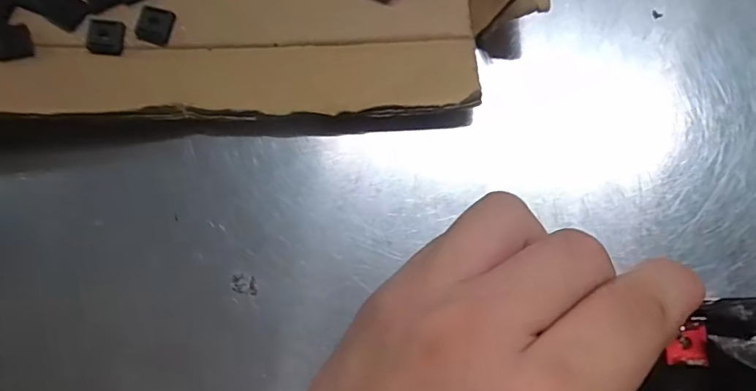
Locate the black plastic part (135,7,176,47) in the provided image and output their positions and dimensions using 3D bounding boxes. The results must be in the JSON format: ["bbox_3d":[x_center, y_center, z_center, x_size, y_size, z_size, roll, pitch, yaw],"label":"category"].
[{"bbox_3d":[-0.093,-0.071,0.200,0.013,0.004,0.015,13,79,3],"label":"black plastic part"}]

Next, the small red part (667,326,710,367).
[{"bbox_3d":[0.097,0.047,0.151,0.012,0.004,0.012,3,79,1],"label":"small red part"}]

